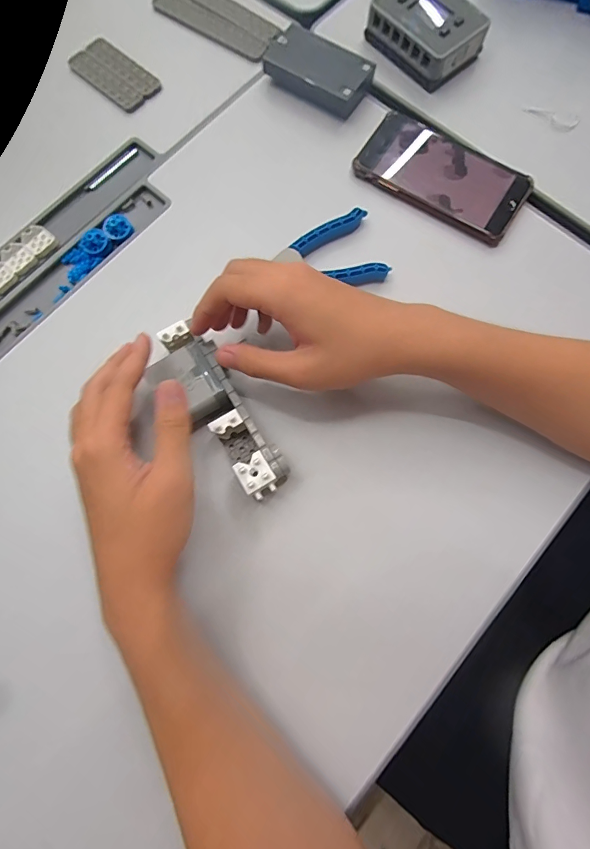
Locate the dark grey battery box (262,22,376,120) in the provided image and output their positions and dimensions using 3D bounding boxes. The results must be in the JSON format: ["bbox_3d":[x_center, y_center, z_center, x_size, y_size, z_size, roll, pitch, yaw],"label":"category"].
[{"bbox_3d":[0.023,-0.356,0.403,0.099,0.028,0.054,30,80,6],"label":"dark grey battery box"}]

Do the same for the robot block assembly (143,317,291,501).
[{"bbox_3d":[-0.064,-0.009,0.321,0.054,0.031,0.151,-36,82,-7],"label":"robot block assembly"}]

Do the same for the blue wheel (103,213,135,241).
[{"bbox_3d":[-0.170,-0.189,0.383,0.026,0.016,0.023,-34,80,-6],"label":"blue wheel"}]

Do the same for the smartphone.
[{"bbox_3d":[0.142,-0.239,0.382,0.157,0.014,0.081,31,80,7],"label":"smartphone"}]

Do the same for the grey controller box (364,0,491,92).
[{"bbox_3d":[0.134,-0.401,0.405,0.076,0.035,0.103,-42,81,-8],"label":"grey controller box"}]

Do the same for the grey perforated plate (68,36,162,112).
[{"bbox_3d":[-0.192,-0.373,0.422,0.098,0.004,0.051,41,81,8],"label":"grey perforated plate"}]

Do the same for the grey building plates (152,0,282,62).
[{"bbox_3d":[-0.080,-0.443,0.432,0.159,0.013,0.059,36,81,7],"label":"grey building plates"}]

